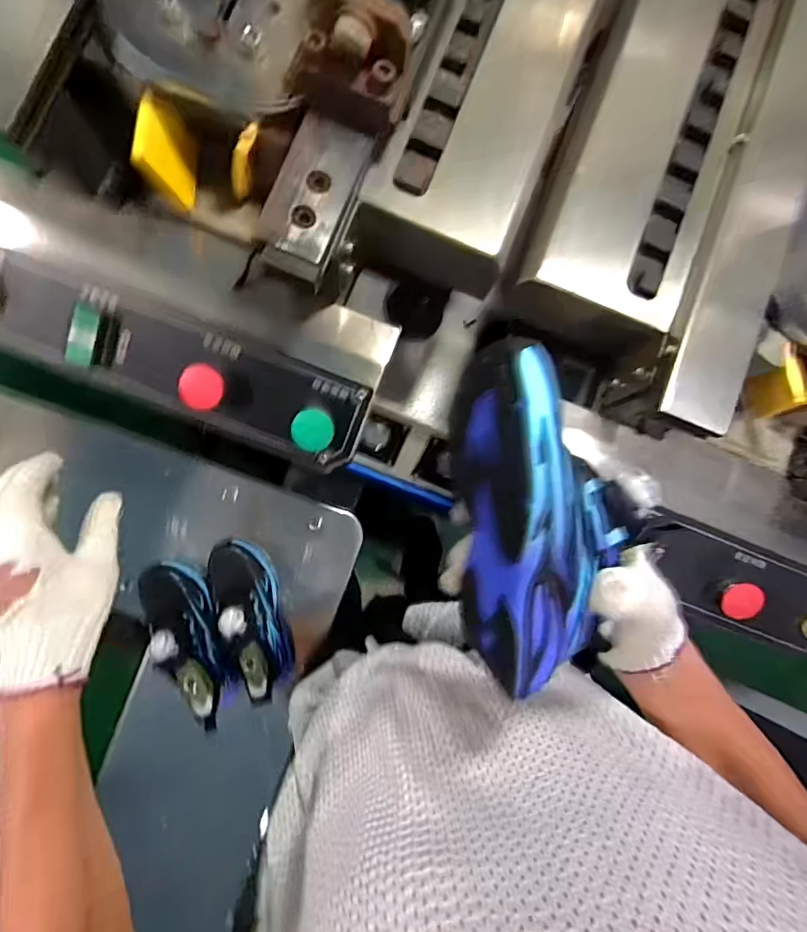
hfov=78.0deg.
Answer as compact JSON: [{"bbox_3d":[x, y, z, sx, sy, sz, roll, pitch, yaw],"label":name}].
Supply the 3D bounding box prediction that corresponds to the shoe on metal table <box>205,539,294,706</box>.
[{"bbox_3d":[-0.203,0.199,0.667,0.079,0.102,0.201,-24,88,-8],"label":"shoe on metal table"}]

